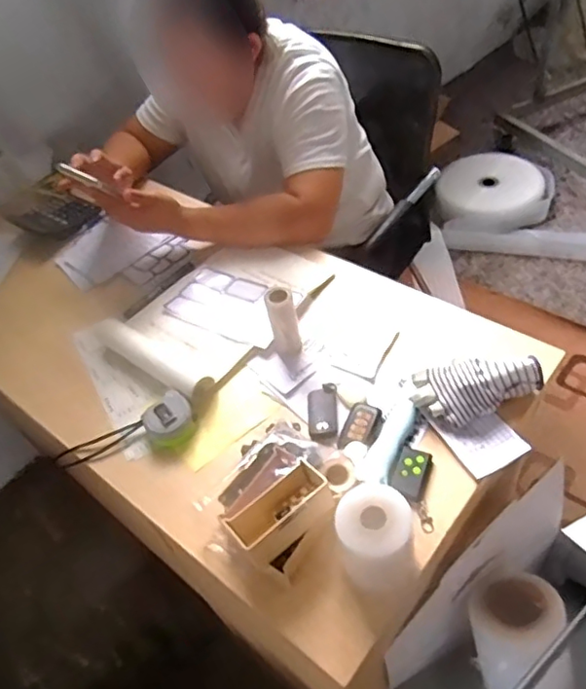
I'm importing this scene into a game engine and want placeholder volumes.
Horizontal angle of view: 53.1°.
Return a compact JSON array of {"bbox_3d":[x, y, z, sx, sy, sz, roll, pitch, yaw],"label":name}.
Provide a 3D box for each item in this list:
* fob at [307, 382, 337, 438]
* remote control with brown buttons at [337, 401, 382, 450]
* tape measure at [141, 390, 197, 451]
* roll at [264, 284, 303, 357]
[{"bbox_3d":[0.037,0.085,0.763,0.037,0.012,0.080,-4,48,9],"label":"fob"},{"bbox_3d":[0.085,0.102,0.733,0.040,0.011,0.071,13,53,23],"label":"remote control with brown buttons"},{"bbox_3d":[-0.166,0.098,0.779,0.065,0.028,0.075,-32,50,-16],"label":"tape measure"},{"bbox_3d":[-0.012,-0.030,0.810,0.039,0.107,0.040,-6,48,7],"label":"roll"}]

